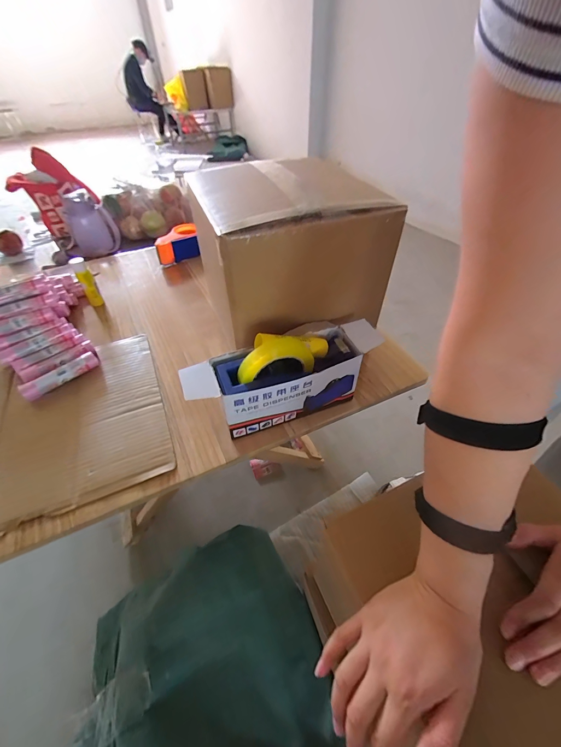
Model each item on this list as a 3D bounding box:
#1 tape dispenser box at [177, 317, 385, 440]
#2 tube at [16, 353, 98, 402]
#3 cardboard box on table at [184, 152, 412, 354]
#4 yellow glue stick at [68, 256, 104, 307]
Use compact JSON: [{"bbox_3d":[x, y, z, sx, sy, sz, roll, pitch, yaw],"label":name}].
[{"bbox_3d":[0.015,0.000,0.469,0.296,0.132,0.093,-20,48,-18],"label":"tape dispenser box"},{"bbox_3d":[-0.384,0.002,0.542,0.120,0.034,0.031,-36,54,-29],"label":"tube"},{"bbox_3d":[0.006,-0.225,0.534,0.256,0.190,0.278,-15,46,-13],"label":"cardboard box on table"},{"bbox_3d":[-0.430,-0.198,0.694,0.027,0.118,0.024,-24,49,-20],"label":"yellow glue stick"}]

